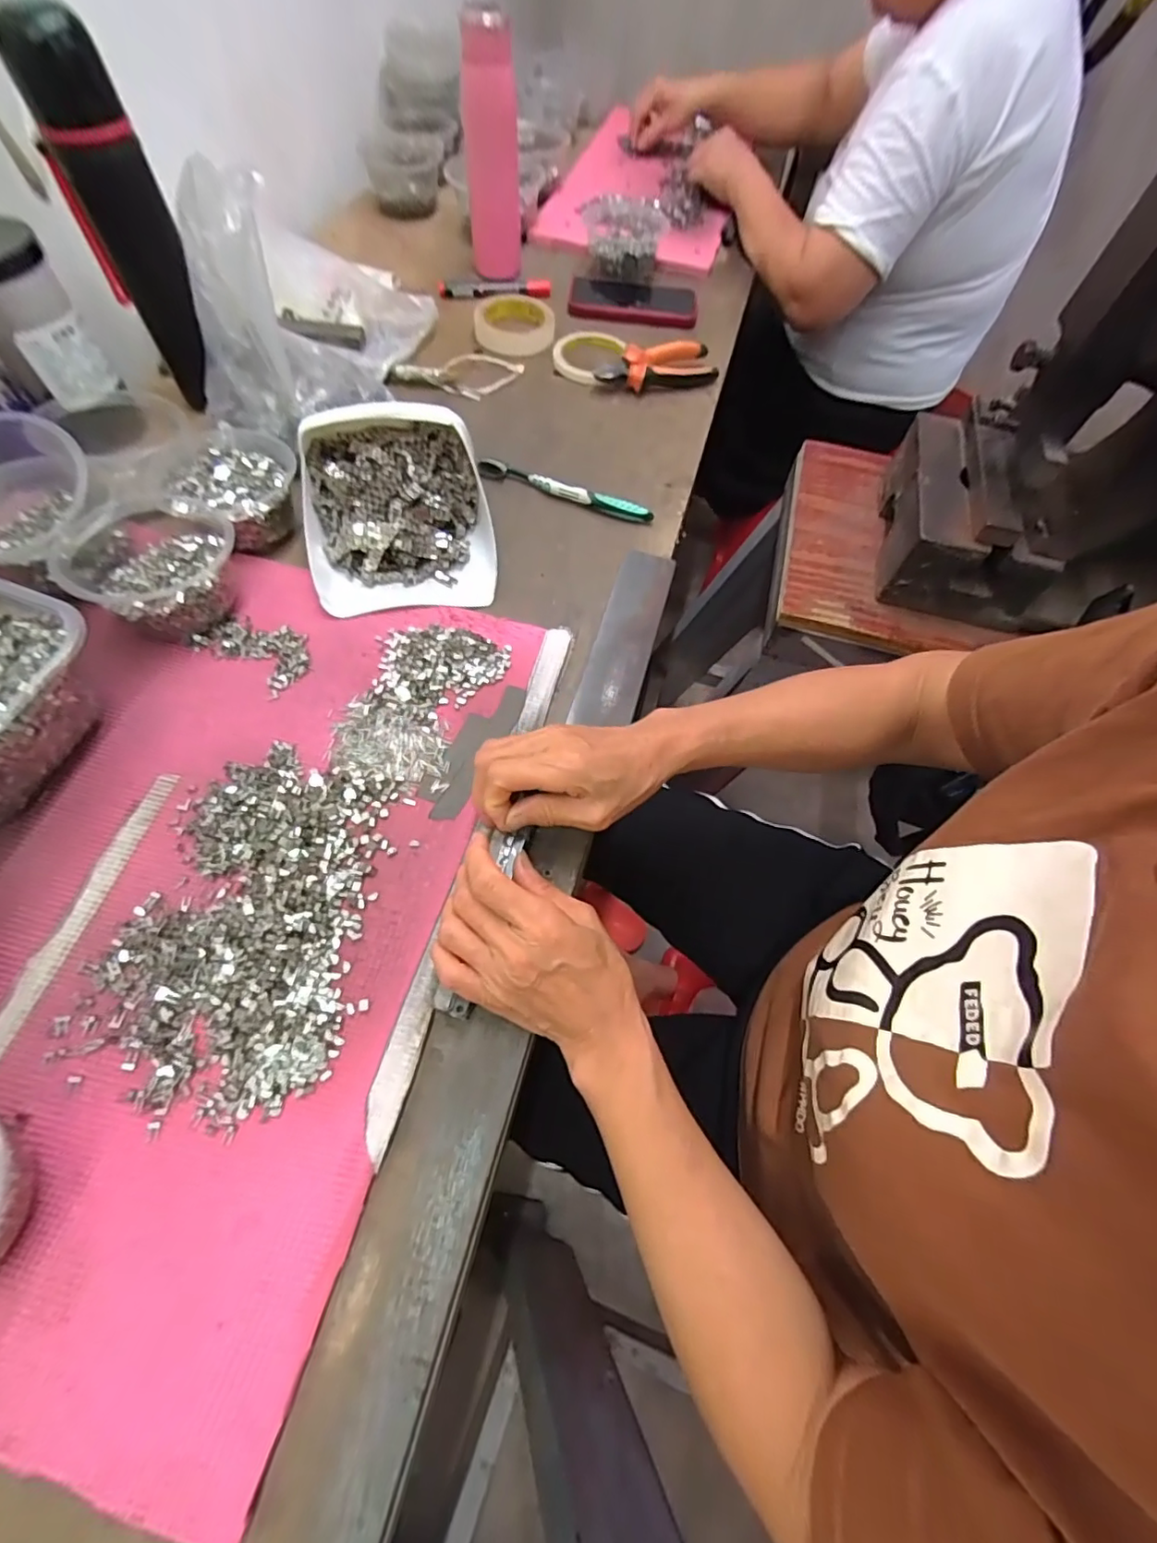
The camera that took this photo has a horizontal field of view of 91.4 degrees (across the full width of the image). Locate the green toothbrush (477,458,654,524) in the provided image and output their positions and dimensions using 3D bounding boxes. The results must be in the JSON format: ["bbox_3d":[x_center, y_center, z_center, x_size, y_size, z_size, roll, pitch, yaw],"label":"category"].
[{"bbox_3d":[-0.014,-0.282,0.564,0.181,0.018,0.016,20,63,6],"label":"green toothbrush"}]

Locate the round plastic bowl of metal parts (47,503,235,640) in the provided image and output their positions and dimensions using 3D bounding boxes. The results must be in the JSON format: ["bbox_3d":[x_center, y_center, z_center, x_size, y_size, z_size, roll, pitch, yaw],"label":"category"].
[{"bbox_3d":[-0.332,-0.161,0.442,0.122,0.067,0.112,2,63,-3],"label":"round plastic bowl of metal parts"}]

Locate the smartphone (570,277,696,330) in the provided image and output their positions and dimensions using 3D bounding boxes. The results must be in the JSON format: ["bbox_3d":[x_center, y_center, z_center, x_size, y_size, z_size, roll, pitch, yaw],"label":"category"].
[{"bbox_3d":[0.072,-0.625,0.748,0.169,0.017,0.086,2,62,-2],"label":"smartphone"}]

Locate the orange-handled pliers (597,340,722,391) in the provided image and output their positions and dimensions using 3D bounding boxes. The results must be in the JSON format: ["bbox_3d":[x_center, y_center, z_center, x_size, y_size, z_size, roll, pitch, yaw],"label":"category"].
[{"bbox_3d":[0.092,-0.475,0.659,0.145,0.030,0.050,-13,64,-10],"label":"orange-handled pliers"}]

